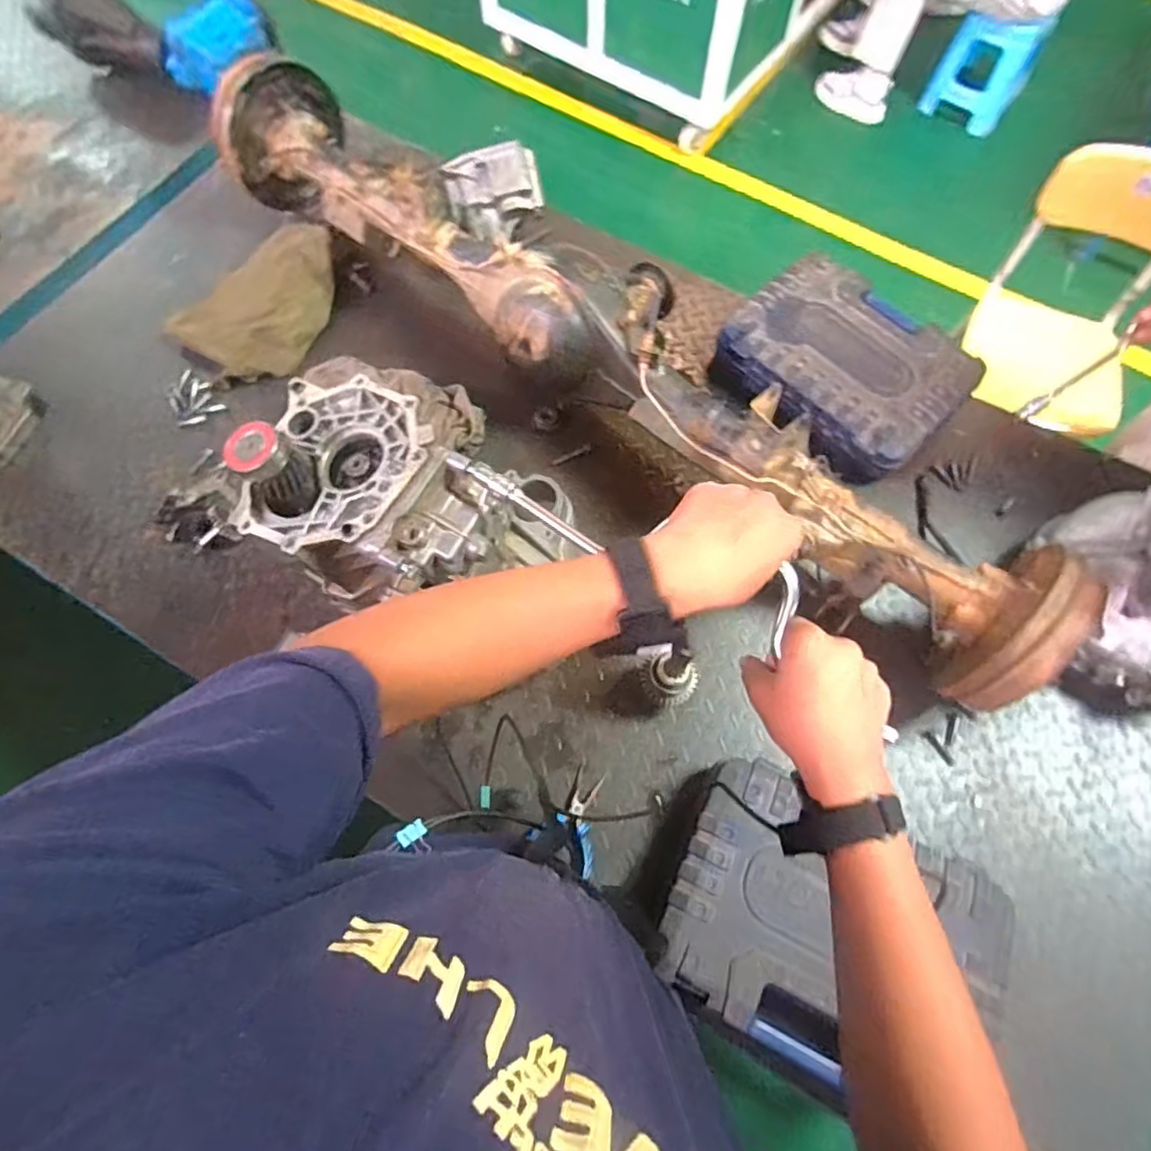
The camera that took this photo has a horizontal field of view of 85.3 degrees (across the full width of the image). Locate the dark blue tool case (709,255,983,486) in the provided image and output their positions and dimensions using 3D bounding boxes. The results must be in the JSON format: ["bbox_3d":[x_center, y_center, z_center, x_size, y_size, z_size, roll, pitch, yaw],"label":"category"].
[{"bbox_3d":[0.438,-0.344,1.037,0.369,0.084,0.273,43,76,15],"label":"dark blue tool case"}]

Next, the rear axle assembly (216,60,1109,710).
[{"bbox_3d":[0.038,-0.336,0.953,1.428,0.232,0.231,38,74,14],"label":"rear axle assembly"}]

